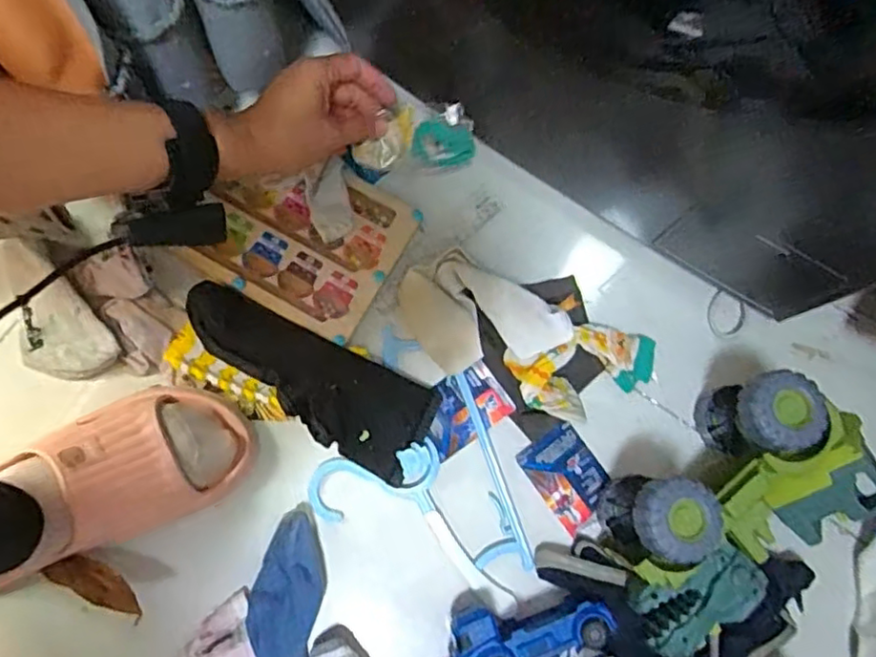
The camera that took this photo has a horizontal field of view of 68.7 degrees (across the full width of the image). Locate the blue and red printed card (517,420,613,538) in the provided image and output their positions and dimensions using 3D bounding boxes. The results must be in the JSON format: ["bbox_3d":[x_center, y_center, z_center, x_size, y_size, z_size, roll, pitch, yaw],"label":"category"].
[{"bbox_3d":[0.112,0.127,0.553,0.059,0.008,0.078,-34,82,-9],"label":"blue and red printed card"}]

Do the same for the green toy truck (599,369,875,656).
[{"bbox_3d":[0.226,0.145,0.504,0.218,0.109,0.128,-38,83,-10],"label":"green toy truck"}]

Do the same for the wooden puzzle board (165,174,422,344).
[{"bbox_3d":[-0.117,-0.083,0.570,0.159,0.020,0.140,30,78,3],"label":"wooden puzzle board"}]

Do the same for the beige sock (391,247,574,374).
[{"bbox_3d":[0.030,-0.006,0.552,0.138,0.044,0.095,40,79,5],"label":"beige sock"}]

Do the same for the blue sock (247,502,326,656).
[{"bbox_3d":[-0.117,0.219,0.492,0.049,0.038,0.151,2,78,-3],"label":"blue sock"}]

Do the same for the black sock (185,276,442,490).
[{"bbox_3d":[-0.115,0.042,0.537,0.223,0.024,0.080,27,78,2],"label":"black sock"}]

